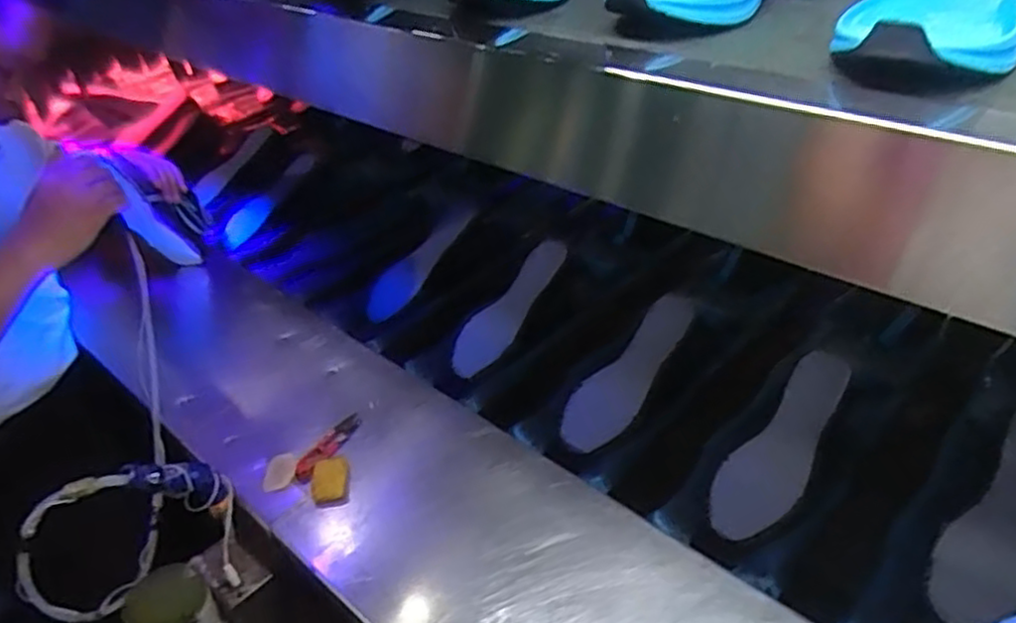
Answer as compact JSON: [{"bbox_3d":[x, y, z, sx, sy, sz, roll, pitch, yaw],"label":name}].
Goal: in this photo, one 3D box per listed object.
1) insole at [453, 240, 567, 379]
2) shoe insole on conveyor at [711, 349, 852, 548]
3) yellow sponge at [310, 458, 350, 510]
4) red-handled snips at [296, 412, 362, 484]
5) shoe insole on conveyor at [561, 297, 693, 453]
[{"bbox_3d":[0.003,-0.006,0.955,0.071,0.016,0.220,33,80,35],"label":"insole"},{"bbox_3d":[0.284,0.138,0.727,0.073,0.013,0.217,30,77,32],"label":"shoe insole on conveyor"},{"bbox_3d":[-0.186,0.177,0.738,0.039,0.011,0.060,-2,34,-11],"label":"yellow sponge"},{"bbox_3d":[-0.199,0.149,0.781,0.026,0.009,0.099,23,50,25],"label":"red-handled snips"},{"bbox_3d":[0.144,0.072,0.834,0.072,0.017,0.217,35,81,37],"label":"shoe insole on conveyor"}]

